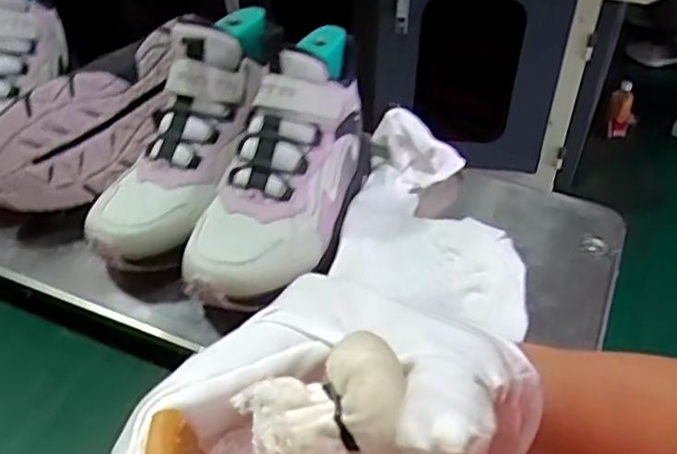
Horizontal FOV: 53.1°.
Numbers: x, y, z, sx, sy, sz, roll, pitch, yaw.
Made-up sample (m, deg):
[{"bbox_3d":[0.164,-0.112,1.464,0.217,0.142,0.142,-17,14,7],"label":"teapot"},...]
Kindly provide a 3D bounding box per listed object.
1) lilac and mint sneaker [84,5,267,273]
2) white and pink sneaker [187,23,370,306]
[{"bbox_3d":[-0.117,-0.082,0.515,0.082,0.078,0.238,18,75,18],"label":"lilac and mint sneaker"},{"bbox_3d":[-0.036,-0.051,0.503,0.087,0.126,0.220,12,41,12],"label":"white and pink sneaker"}]

